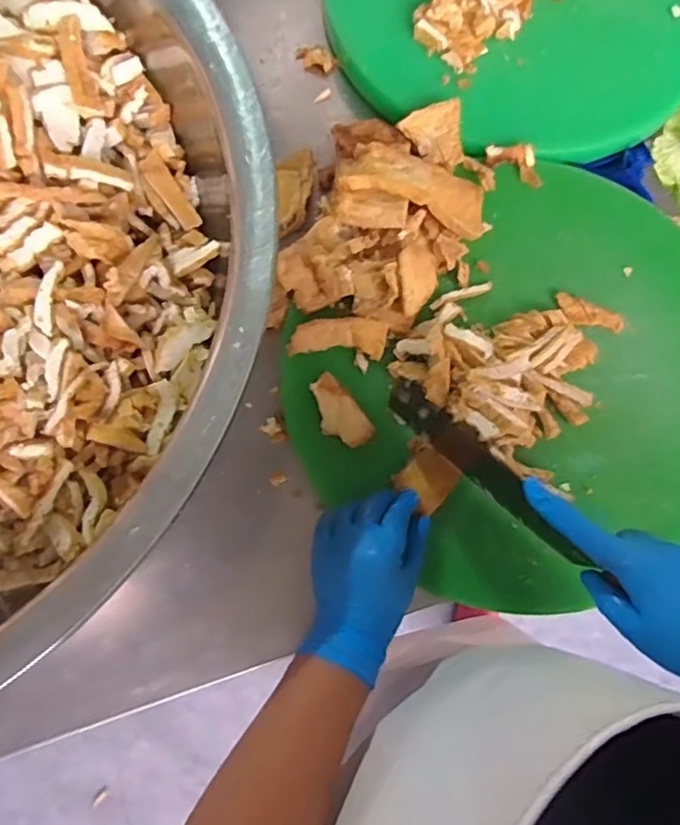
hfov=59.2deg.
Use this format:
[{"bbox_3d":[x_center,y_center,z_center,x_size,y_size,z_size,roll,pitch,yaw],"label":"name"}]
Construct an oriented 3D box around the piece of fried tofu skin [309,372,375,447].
[{"bbox_3d":[-0.002,0.001,0.509,0.036,0.004,0.066,-37,80,-9],"label":"piece of fried tofu skin"}]

